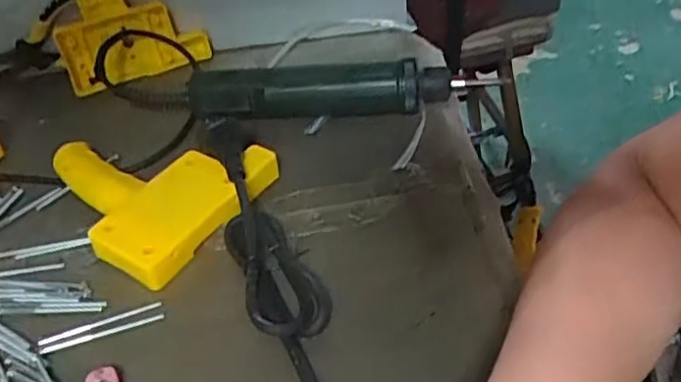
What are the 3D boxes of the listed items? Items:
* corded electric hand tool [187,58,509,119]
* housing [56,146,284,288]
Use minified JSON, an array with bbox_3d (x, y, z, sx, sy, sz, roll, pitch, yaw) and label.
[{"bbox_3d":[-0.004,-0.085,0.526,0.243,0.041,0.030,1,42,9],"label":"corded electric hand tool"},{"bbox_3d":[-0.142,-0.005,0.471,0.153,0.028,0.122,20,48,27],"label":"housing"}]

